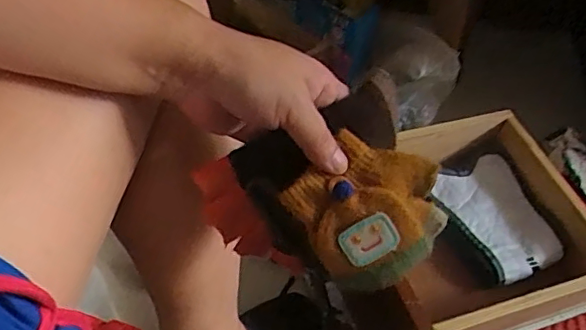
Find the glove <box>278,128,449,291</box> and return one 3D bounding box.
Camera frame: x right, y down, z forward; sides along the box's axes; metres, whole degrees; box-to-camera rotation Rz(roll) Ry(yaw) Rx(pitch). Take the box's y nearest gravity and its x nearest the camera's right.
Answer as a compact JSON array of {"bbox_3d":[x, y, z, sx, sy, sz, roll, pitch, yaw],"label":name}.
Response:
[{"bbox_3d":[0.045,0.029,0.350,0.080,0.059,0.070,33,54,26],"label":"glove"}]

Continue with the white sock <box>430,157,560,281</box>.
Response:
[{"bbox_3d":[0.267,0.069,0.741,0.128,0.032,0.165,-20,50,-19],"label":"white sock"}]

